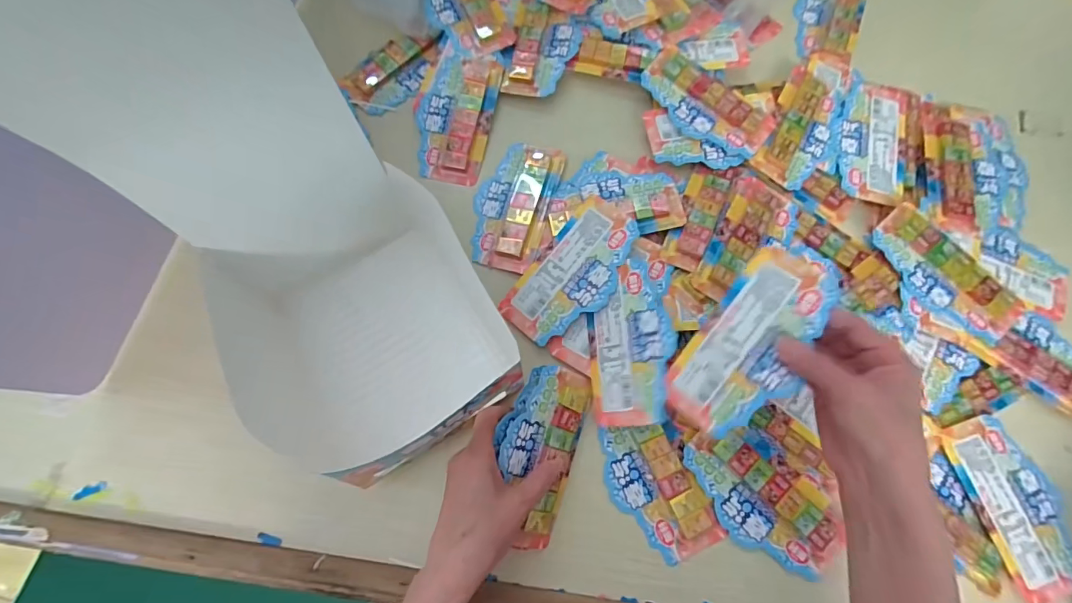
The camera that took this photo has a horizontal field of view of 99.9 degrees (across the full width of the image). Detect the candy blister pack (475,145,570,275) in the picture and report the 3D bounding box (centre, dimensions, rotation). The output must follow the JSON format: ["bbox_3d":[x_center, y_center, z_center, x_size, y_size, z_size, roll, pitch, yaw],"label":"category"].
[{"bbox_3d":[-0.023,-0.102,0.465,0.079,0.015,0.143,16,75,2],"label":"candy blister pack"}]

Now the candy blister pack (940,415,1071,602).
[{"bbox_3d":[0.420,0.176,0.392,0.073,0.007,0.144,-14,76,-6],"label":"candy blister pack"}]

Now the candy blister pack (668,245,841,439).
[{"bbox_3d":[0.167,0.031,0.347,0.071,0.007,0.155,37,100,25],"label":"candy blister pack"}]

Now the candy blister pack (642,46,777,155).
[{"bbox_3d":[0.183,-0.215,0.483,0.144,0.023,0.082,37,77,8],"label":"candy blister pack"}]

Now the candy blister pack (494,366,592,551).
[{"bbox_3d":[0.003,0.126,0.376,0.078,0.013,0.146,23,74,-28],"label":"candy blister pack"}]

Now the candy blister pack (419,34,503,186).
[{"bbox_3d":[-0.085,-0.203,0.491,0.077,0.019,0.150,12,75,1],"label":"candy blister pack"}]

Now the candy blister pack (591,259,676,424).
[{"bbox_3d":[0.084,0.036,0.398,0.071,0.005,0.142,-3,77,31],"label":"candy blister pack"}]

